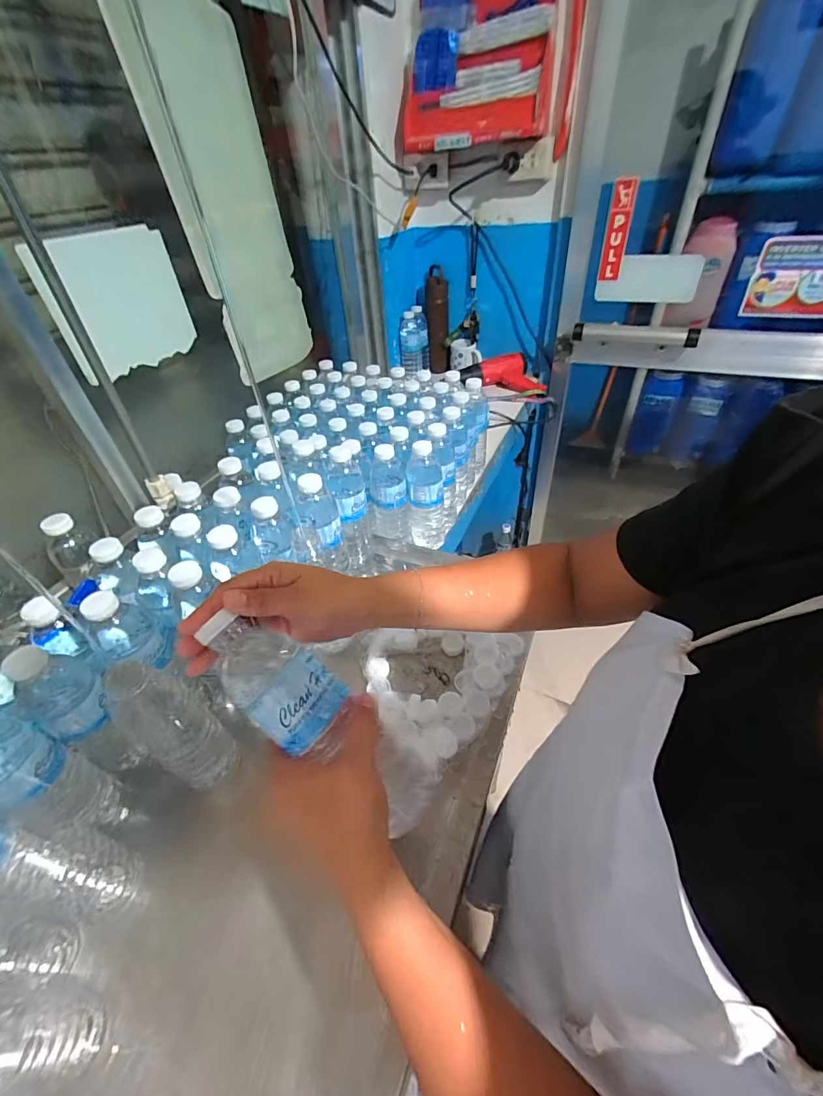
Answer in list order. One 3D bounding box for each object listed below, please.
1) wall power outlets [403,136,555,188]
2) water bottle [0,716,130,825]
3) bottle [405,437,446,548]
[{"bbox_3d":[0.154,-0.907,1.012,0.351,0.068,0.066,2,43,8],"label":"wall power outlets"},{"bbox_3d":[-0.361,0.218,0.408,0.058,0.211,0.063,17,47,23],"label":"water bottle"},{"bbox_3d":[0.029,-0.093,0.752,0.065,0.206,0.074,-1,43,5],"label":"bottle"}]

